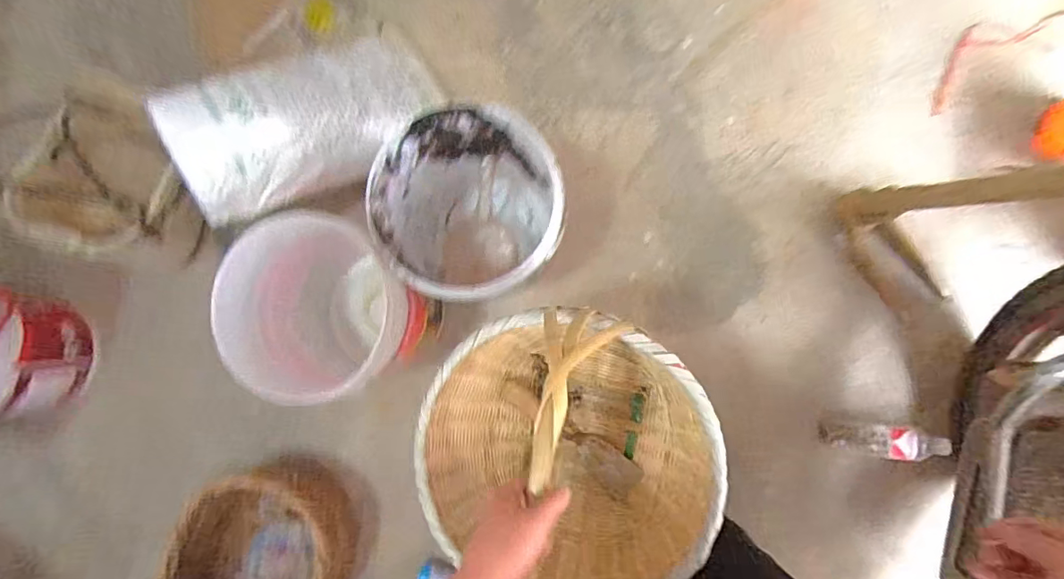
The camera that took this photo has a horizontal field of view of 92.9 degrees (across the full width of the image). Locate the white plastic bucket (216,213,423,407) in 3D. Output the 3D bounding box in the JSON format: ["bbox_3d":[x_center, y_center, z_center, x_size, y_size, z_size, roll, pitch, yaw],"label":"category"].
[{"bbox_3d":[-0.350,0.042,0.942,0.297,0.325,0.311,-1,84,7],"label":"white plastic bucket"}]

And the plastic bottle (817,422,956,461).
[{"bbox_3d":[0.675,0.291,0.970,0.211,0.053,0.056,3,85,7],"label":"plastic bottle"}]

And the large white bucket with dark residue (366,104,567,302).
[{"bbox_3d":[-0.087,-0.125,0.922,0.293,0.326,0.296,-1,84,7],"label":"large white bucket with dark residue"}]

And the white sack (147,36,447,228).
[{"bbox_3d":[-0.386,-0.318,0.930,0.215,0.146,0.494,44,61,9],"label":"white sack"}]

